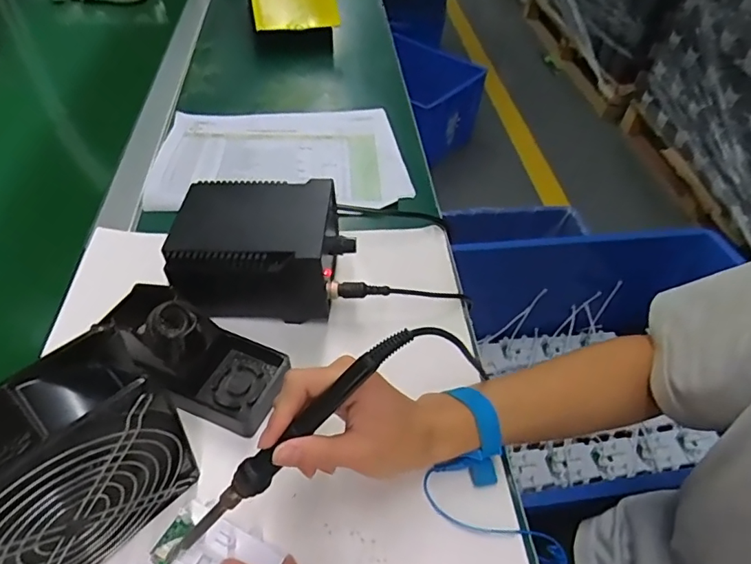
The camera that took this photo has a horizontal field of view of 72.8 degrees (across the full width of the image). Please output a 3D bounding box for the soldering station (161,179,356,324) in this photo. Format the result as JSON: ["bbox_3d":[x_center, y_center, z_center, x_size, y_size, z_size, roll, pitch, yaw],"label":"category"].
[{"bbox_3d":[-0.105,-0.037,0.500,0.162,0.086,0.134,4,47,-2],"label":"soldering station"}]

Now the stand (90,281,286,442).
[{"bbox_3d":[-0.153,0.051,0.425,0.158,0.072,0.088,27,50,19],"label":"stand"}]

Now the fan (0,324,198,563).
[{"bbox_3d":[-0.192,0.117,0.297,0.069,0.141,0.148,34,53,24],"label":"fan"}]

